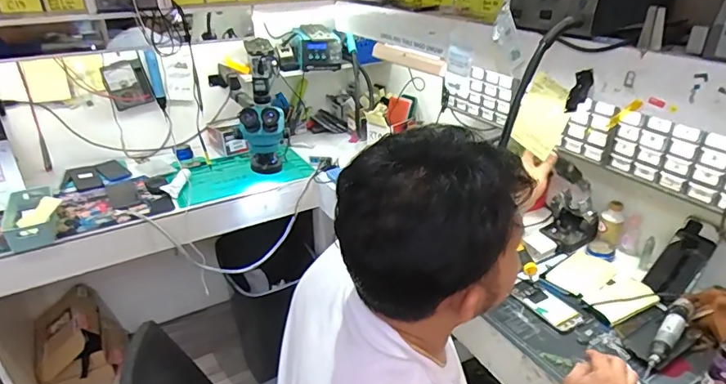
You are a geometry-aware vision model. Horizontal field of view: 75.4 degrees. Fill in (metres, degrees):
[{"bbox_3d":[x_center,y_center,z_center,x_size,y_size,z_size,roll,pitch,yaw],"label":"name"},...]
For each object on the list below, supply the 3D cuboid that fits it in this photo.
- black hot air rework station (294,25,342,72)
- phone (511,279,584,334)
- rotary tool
[{"bbox_3d":[-0.156,-0.496,1.620,0.142,0.134,0.115,-7,28,-11],"label":"black hot air rework station"},{"bbox_3d":[0.382,0.235,0.993,0.069,0.005,0.156,-15,31,-25],"label":"phone"},{"bbox_3d":[0.567,0.266,0.869,0.034,0.042,0.201,23,36,38],"label":"rotary tool"}]

